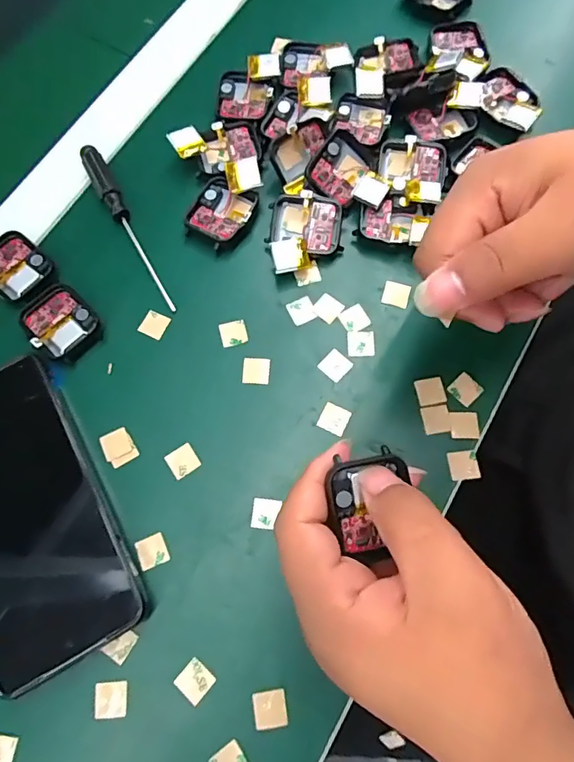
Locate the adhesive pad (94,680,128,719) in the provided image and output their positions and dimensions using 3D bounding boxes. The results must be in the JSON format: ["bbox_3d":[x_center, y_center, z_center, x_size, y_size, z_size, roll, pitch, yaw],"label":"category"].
[{"bbox_3d":[-0.085,0.154,0.238,0.016,0.004,0.016,-5,72,0],"label":"adhesive pad"}]

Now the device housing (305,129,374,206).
[{"bbox_3d":[0.034,-0.137,0.314,0.033,0.010,0.042,35,78,-15],"label":"device housing"}]

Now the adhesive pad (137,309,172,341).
[{"bbox_3d":[-0.081,-0.035,0.299,0.015,0.004,0.016,24,74,9],"label":"adhesive pad"}]

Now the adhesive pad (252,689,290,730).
[{"bbox_3d":[-0.008,0.157,0.235,0.016,0.004,0.015,-9,72,-1],"label":"adhesive pad"}]

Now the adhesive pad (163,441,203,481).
[{"bbox_3d":[-0.058,0.044,0.272,0.016,0.004,0.016,-33,74,-8],"label":"adhesive pad"}]

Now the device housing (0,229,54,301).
[{"bbox_3d":[-0.170,-0.072,0.305,0.041,0.007,0.038,34,76,12],"label":"device housing"}]

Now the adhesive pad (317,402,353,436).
[{"bbox_3d":[0.027,0.021,0.277,0.015,0.004,0.015,25,75,9],"label":"adhesive pad"}]

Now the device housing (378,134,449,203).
[{"bbox_3d":[0.080,-0.134,0.314,0.043,0.009,0.047,13,73,6],"label":"device housing"}]

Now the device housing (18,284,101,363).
[{"bbox_3d":[-0.135,-0.035,0.295,0.049,0.008,0.037,42,78,14],"label":"device housing"}]

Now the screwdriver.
[{"bbox_3d":[-0.102,-0.100,0.315,0.013,0.011,0.129,-29,73,-7],"label":"screwdriver"}]

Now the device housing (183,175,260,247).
[{"bbox_3d":[-0.041,-0.107,0.316,0.037,0.012,0.043,23,74,9],"label":"device housing"}]

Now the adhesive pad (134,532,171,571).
[{"bbox_3d":[-0.071,0.090,0.259,0.016,0.004,0.016,-23,73,-5],"label":"adhesive pad"}]

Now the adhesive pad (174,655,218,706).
[{"bbox_3d":[-0.045,0.146,0.239,0.016,0.004,0.015,39,77,13],"label":"adhesive pad"}]

